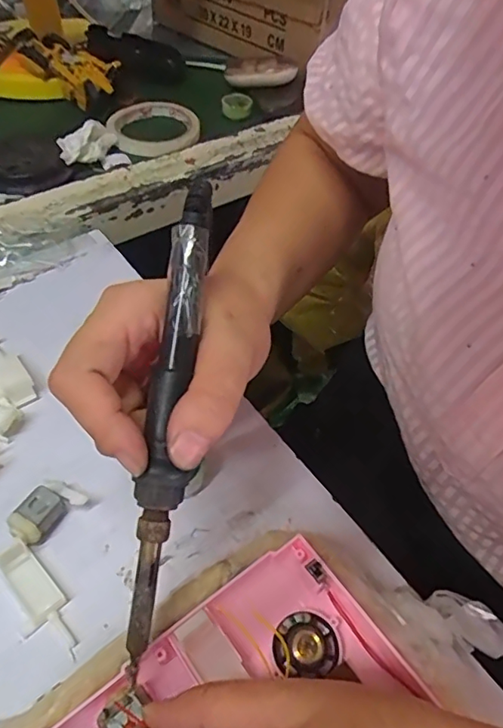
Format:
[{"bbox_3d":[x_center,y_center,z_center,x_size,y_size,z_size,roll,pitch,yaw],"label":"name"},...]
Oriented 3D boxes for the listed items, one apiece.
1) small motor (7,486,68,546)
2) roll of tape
[{"bbox_3d":[-0.115,0.083,0.280,0.018,0.019,0.027,28,54,17],"label":"small motor"},{"bbox_3d":[-0.098,-0.249,0.549,0.093,0.014,0.099,2,51,-3],"label":"roll of tape"}]

